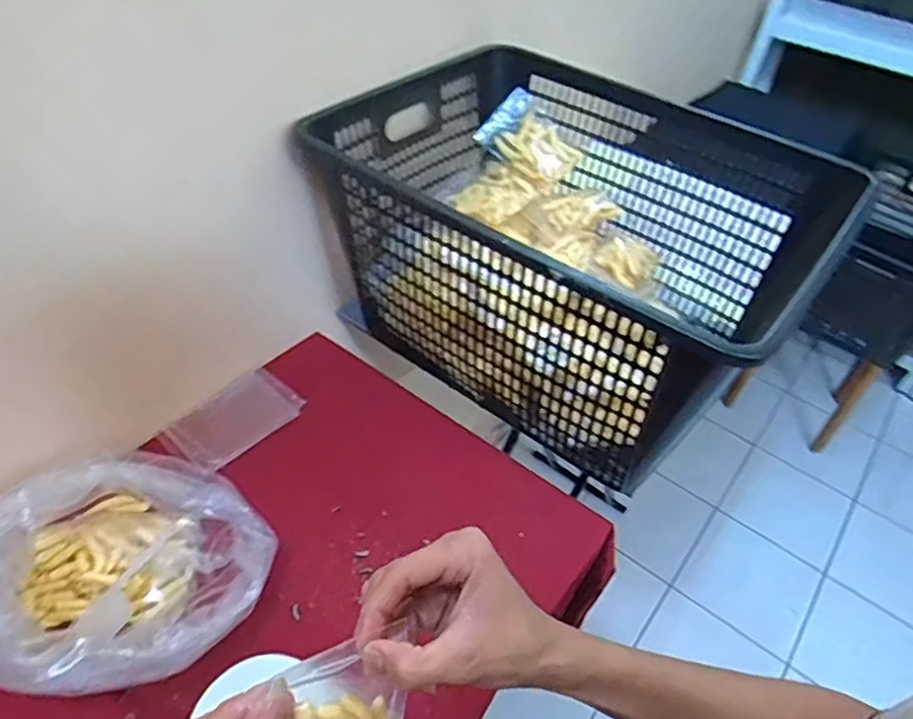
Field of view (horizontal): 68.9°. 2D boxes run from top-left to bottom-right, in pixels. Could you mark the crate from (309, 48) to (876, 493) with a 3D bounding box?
[{"bbox_3d":[0.135,-0.148,0.856,0.534,0.276,0.444,32,50,24],"label":"crate"}]

